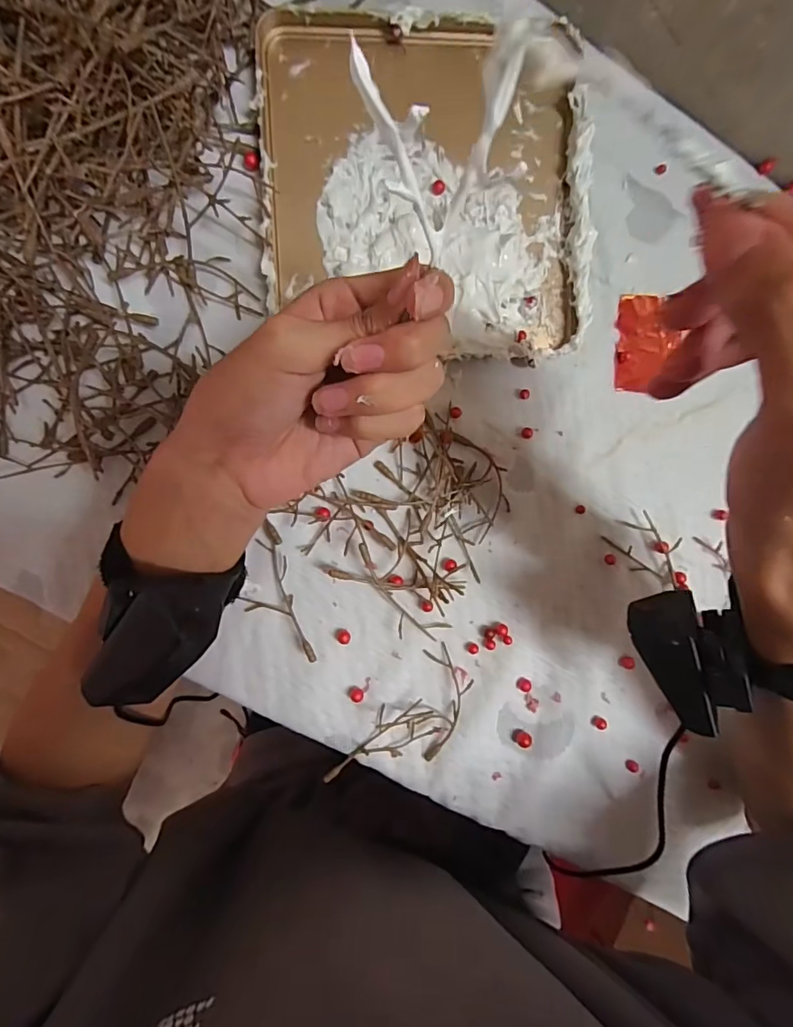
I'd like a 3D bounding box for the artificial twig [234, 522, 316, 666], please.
[{"bbox_3d":[-0.076,0.051,0.295,0.031,0.010,0.090,-15,96,-6],"label":"artificial twig"}]

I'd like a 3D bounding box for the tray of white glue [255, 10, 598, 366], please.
[{"bbox_3d":[0.021,-0.187,0.287,0.193,0.015,0.182,0,95,-7],"label":"tray of white glue"}]

